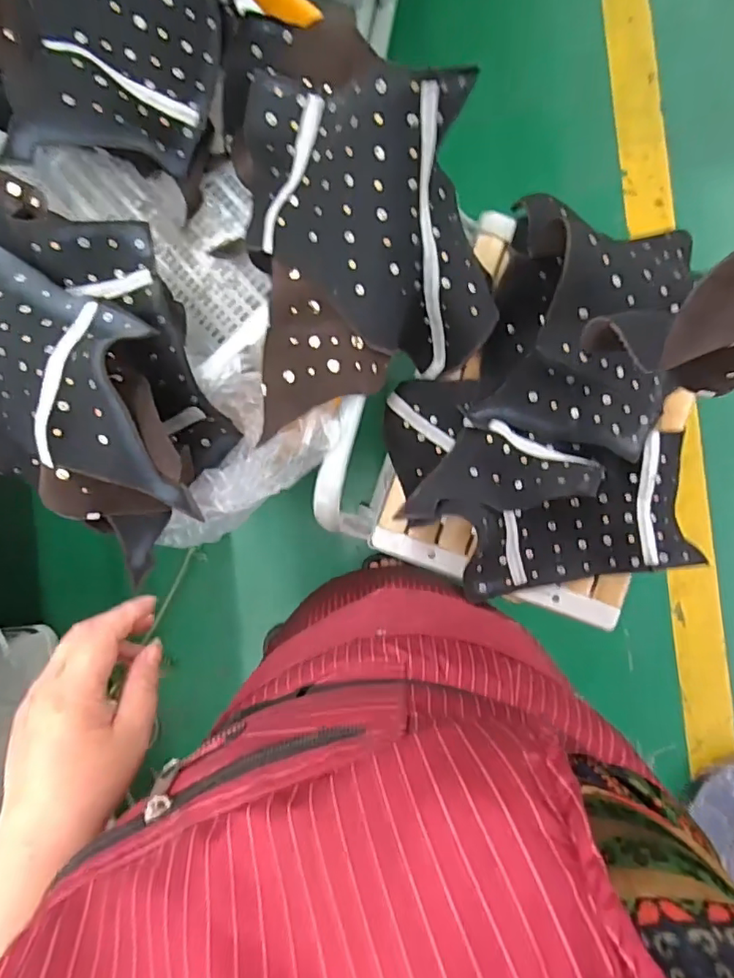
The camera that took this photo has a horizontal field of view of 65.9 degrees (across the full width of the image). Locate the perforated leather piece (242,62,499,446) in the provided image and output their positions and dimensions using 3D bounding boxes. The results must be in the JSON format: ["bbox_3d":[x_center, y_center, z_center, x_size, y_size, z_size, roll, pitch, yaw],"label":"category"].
[{"bbox_3d":[-0.005,-0.231,0.528,0.233,0.143,0.313,-6,89,2],"label":"perforated leather piece"}]

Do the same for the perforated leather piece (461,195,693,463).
[{"bbox_3d":[0.225,-0.169,0.566,0.195,0.077,0.246,15,90,3],"label":"perforated leather piece"}]

